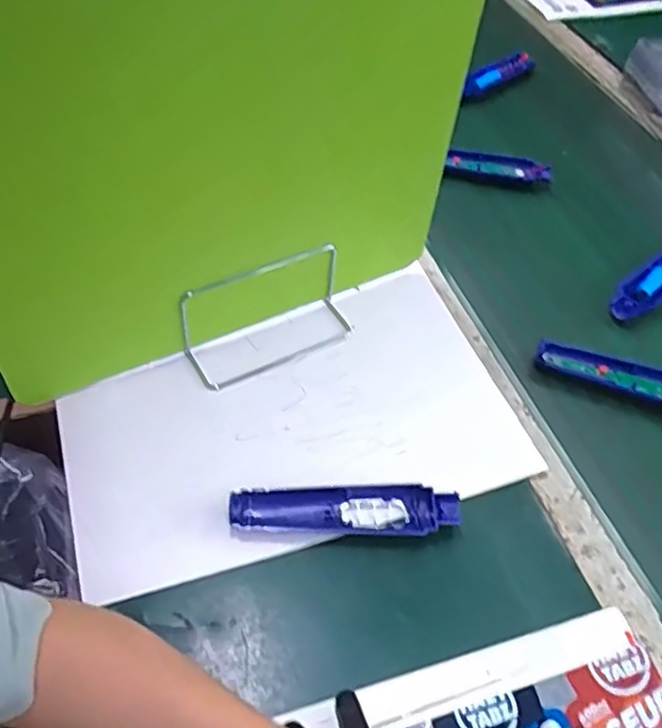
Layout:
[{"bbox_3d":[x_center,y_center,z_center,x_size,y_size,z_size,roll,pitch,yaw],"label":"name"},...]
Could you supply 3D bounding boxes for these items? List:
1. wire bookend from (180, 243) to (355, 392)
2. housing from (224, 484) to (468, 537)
[{"bbox_3d":[-0.051,-0.045,0.587,0.155,0.083,0.060,-20,57,-20],"label":"wire bookend"},{"bbox_3d":[0.011,0.112,0.508,0.169,0.022,0.034,2,53,-4],"label":"housing"}]

